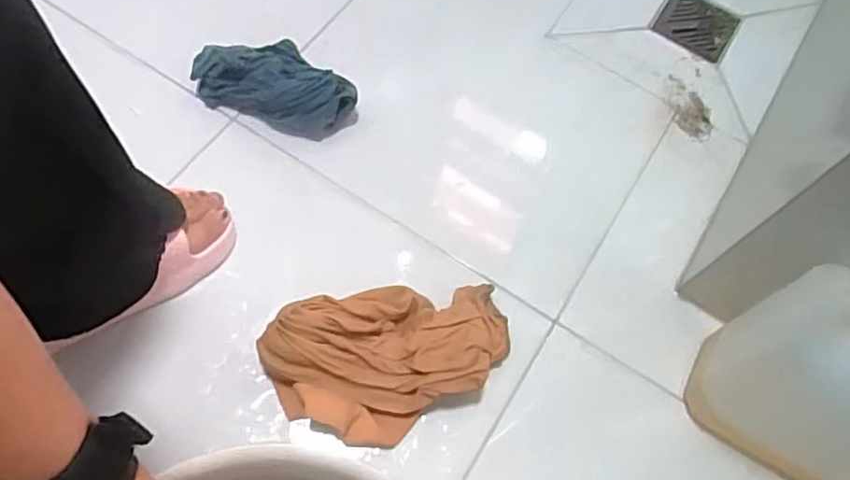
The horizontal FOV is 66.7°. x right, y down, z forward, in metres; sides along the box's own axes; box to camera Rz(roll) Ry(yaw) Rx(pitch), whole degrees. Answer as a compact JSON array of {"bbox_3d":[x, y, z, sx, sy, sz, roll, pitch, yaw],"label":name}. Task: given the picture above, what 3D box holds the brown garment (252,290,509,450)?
[{"bbox_3d":[-0.028,0.094,0.574,0.212,0.068,0.139,-23,69,-15],"label":"brown garment"}]

